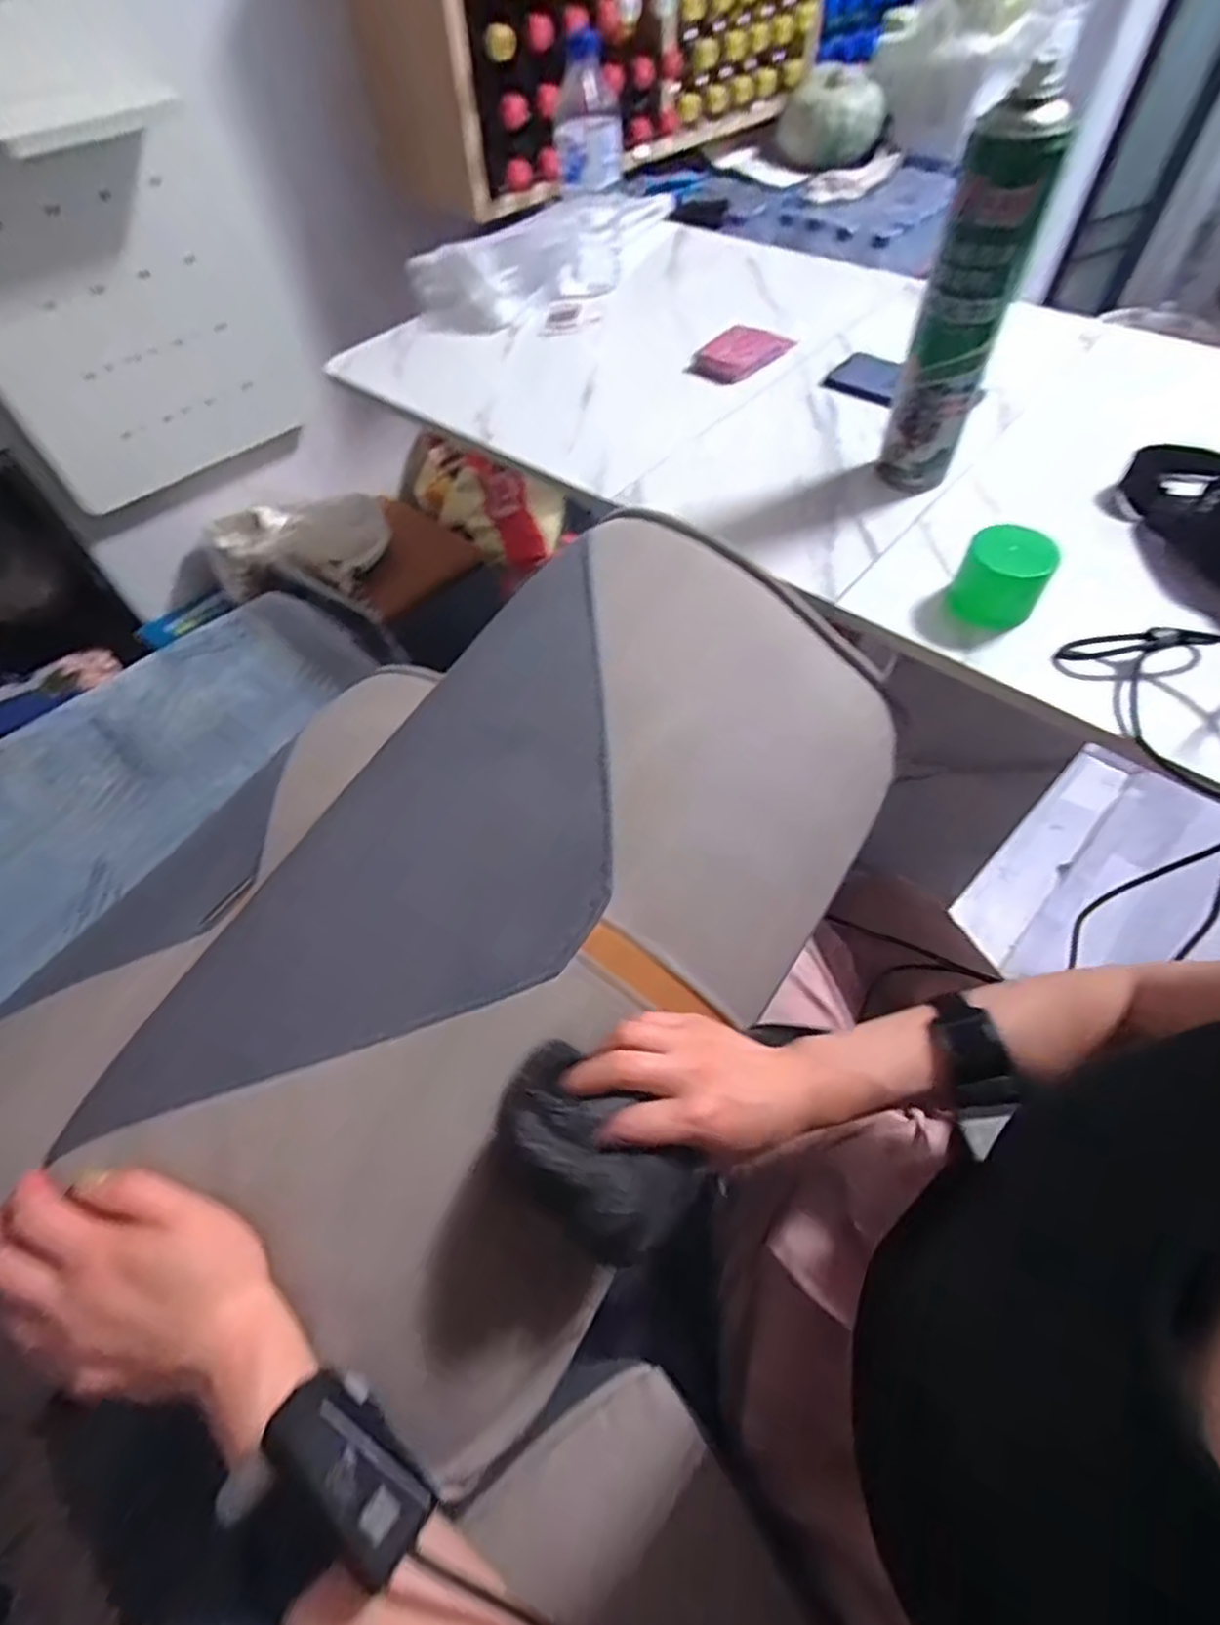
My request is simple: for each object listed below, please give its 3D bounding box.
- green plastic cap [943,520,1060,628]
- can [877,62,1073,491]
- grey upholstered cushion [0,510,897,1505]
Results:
[{"bbox_3d":[0.297,-0.179,0.516,0.059,0.056,0.059,-1,56,2],"label":"green plastic cap"},{"bbox_3d":[0.269,-0.373,0.530,0.060,0.263,0.053,15,58,12],"label":"can"},{"bbox_3d":[-0.035,0.066,0.505,0.338,0.160,0.571,42,71,-6],"label":"grey upholstered cushion"}]

